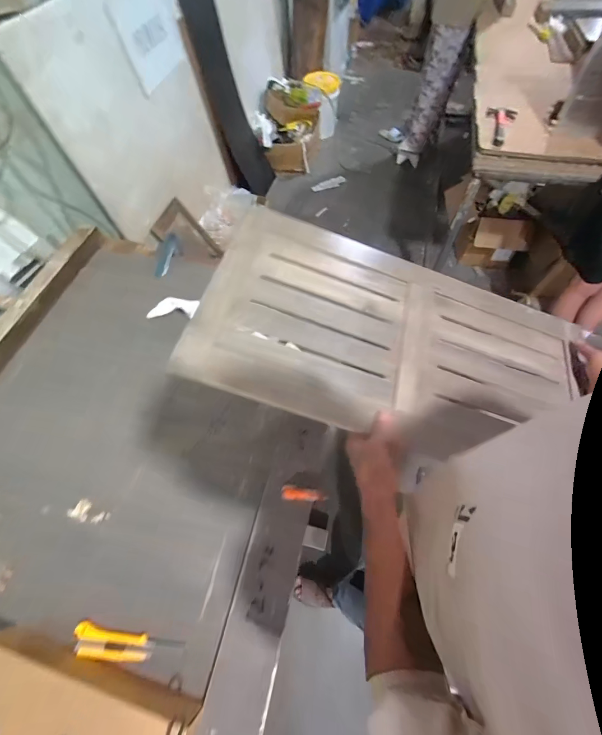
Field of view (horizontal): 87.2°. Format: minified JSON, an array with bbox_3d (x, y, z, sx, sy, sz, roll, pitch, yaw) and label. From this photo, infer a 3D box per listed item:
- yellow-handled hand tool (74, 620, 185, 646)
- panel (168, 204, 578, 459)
[{"bbox_3d":[-0.288,0.449,0.526,0.185,0.008,0.020,3,61,6],"label":"yellow-handled hand tool"},{"bbox_3d":[0.174,-0.050,0.571,0.669,0.017,0.376,19,63,-4],"label":"panel"}]

